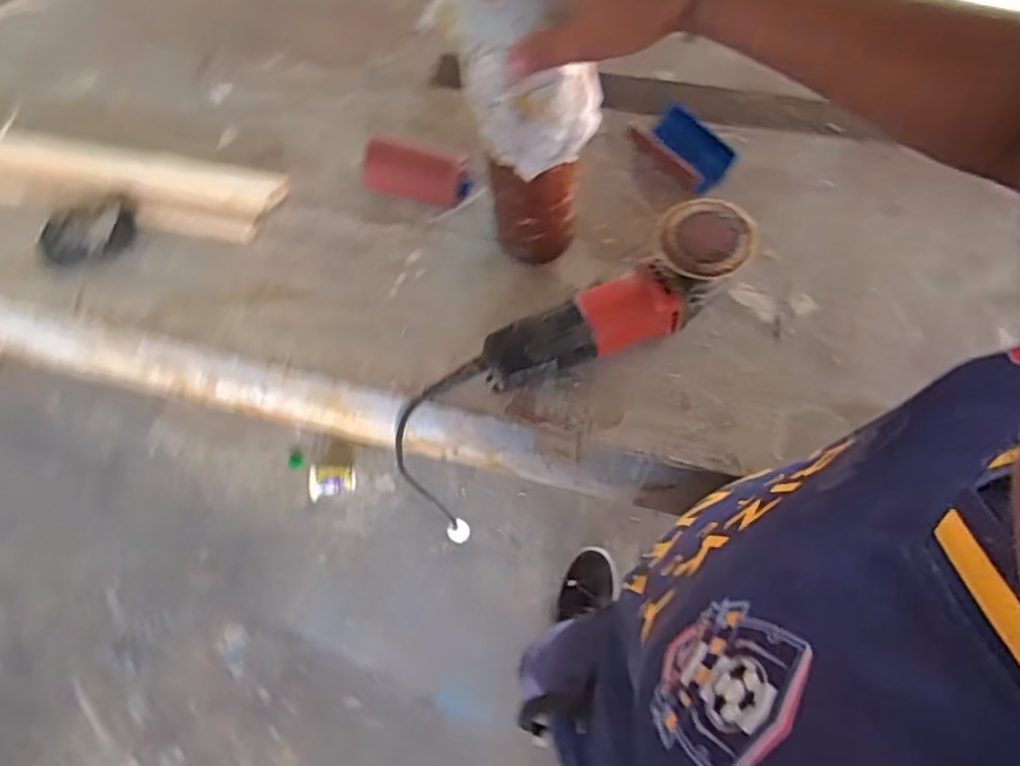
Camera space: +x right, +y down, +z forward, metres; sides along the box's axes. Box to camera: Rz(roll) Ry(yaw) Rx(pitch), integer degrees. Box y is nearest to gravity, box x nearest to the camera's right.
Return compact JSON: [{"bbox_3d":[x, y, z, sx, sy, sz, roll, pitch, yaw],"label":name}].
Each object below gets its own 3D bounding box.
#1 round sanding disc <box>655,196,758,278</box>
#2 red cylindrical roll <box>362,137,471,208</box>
[{"bbox_3d":[0.177,-0.131,0.666,0.083,0.017,0.081,1,63,7],"label":"round sanding disc"},{"bbox_3d":[-0.103,-0.231,0.812,0.121,0.054,0.041,14,68,9],"label":"red cylindrical roll"}]

